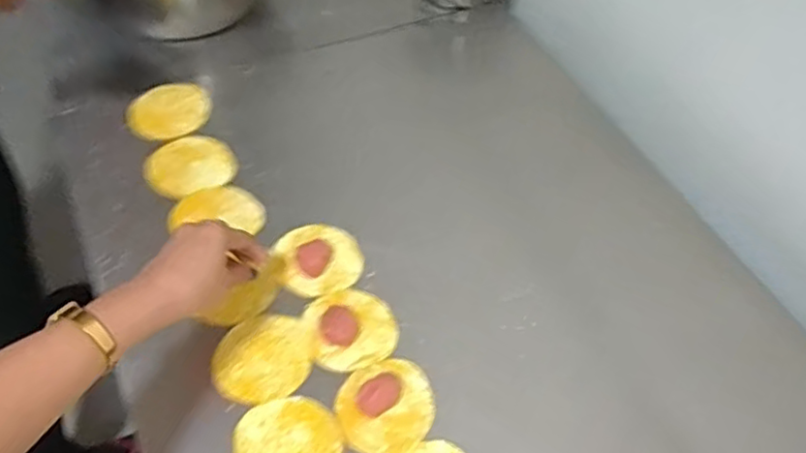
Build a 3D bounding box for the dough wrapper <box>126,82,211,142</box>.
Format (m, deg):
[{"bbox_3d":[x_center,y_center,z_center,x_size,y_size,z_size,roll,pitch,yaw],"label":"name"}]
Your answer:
[{"bbox_3d":[-0.270,-0.134,0.737,0.074,0.010,0.095,40,58,8],"label":"dough wrapper"}]

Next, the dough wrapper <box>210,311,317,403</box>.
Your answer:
[{"bbox_3d":[-0.125,0.115,0.575,0.086,0.005,0.079,-13,59,-17],"label":"dough wrapper"}]

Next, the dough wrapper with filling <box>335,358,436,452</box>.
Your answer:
[{"bbox_3d":[-0.015,0.153,0.552,0.083,0.023,0.081,2,54,-3],"label":"dough wrapper with filling"}]

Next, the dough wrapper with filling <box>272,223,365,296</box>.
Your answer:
[{"bbox_3d":[-0.083,0.031,0.640,0.078,0.018,0.084,2,54,-3],"label":"dough wrapper with filling"}]

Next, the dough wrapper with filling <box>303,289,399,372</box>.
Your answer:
[{"bbox_3d":[-0.047,0.093,0.596,0.077,0.016,0.079,2,54,-3],"label":"dough wrapper with filling"}]

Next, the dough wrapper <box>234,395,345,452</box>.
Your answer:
[{"bbox_3d":[-0.095,0.183,0.532,0.084,0.005,0.085,2,54,-3],"label":"dough wrapper"}]

